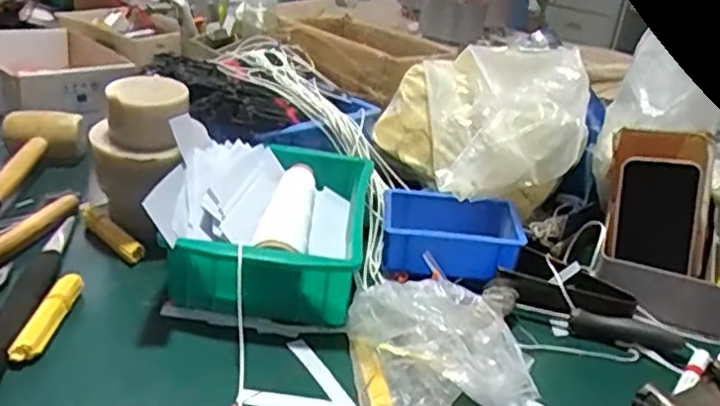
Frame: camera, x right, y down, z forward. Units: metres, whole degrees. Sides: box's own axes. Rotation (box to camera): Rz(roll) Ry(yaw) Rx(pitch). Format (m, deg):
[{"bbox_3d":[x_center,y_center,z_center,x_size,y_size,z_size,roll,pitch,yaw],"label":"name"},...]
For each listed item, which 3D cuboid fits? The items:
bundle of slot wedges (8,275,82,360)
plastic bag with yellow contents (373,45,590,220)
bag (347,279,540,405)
[{"bbox_3d":[-0.257,0.092,0.561,0.017,0.019,0.092,10,27,5],"label":"bundle of slot wedges"},{"bbox_3d":[0.130,-0.088,0.792,0.226,0.177,0.174,10,27,5],"label":"plastic bag with yellow contents"},{"bbox_3d":[0.067,0.112,0.554,0.136,0.072,0.122,3,26,-9],"label":"bag"}]

